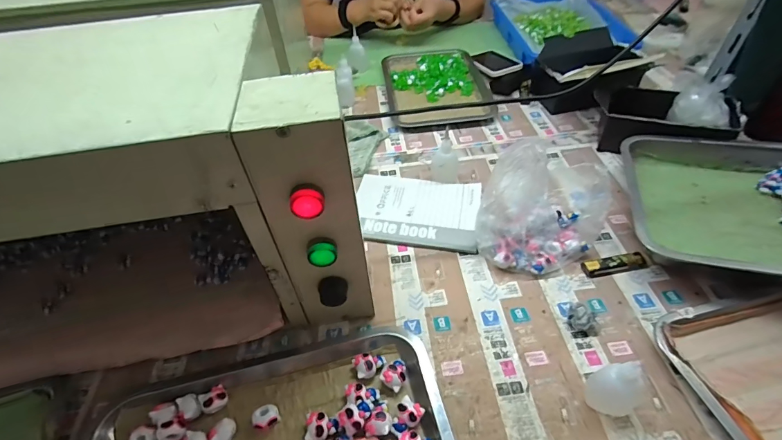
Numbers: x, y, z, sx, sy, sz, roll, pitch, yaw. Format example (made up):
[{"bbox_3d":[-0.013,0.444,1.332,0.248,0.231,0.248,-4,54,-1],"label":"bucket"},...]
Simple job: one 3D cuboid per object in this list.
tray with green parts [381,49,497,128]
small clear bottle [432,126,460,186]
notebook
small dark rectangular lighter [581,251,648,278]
[{"bbox_3d":[0.094,-0.310,0.878,0.211,0.039,0.307,-8,47,-3],"label":"tray with green parts"},{"bbox_3d":[0.089,-0.104,0.624,0.045,0.084,0.032,2,46,8],"label":"small clear bottle"},{"bbox_3d":[0.040,-0.020,0.609,0.191,0.009,0.145,4,46,9],"label":"notebook"},{"bbox_3d":[0.296,0.060,0.518,0.079,0.015,0.023,-8,45,-2],"label":"small dark rectangular lighter"}]

